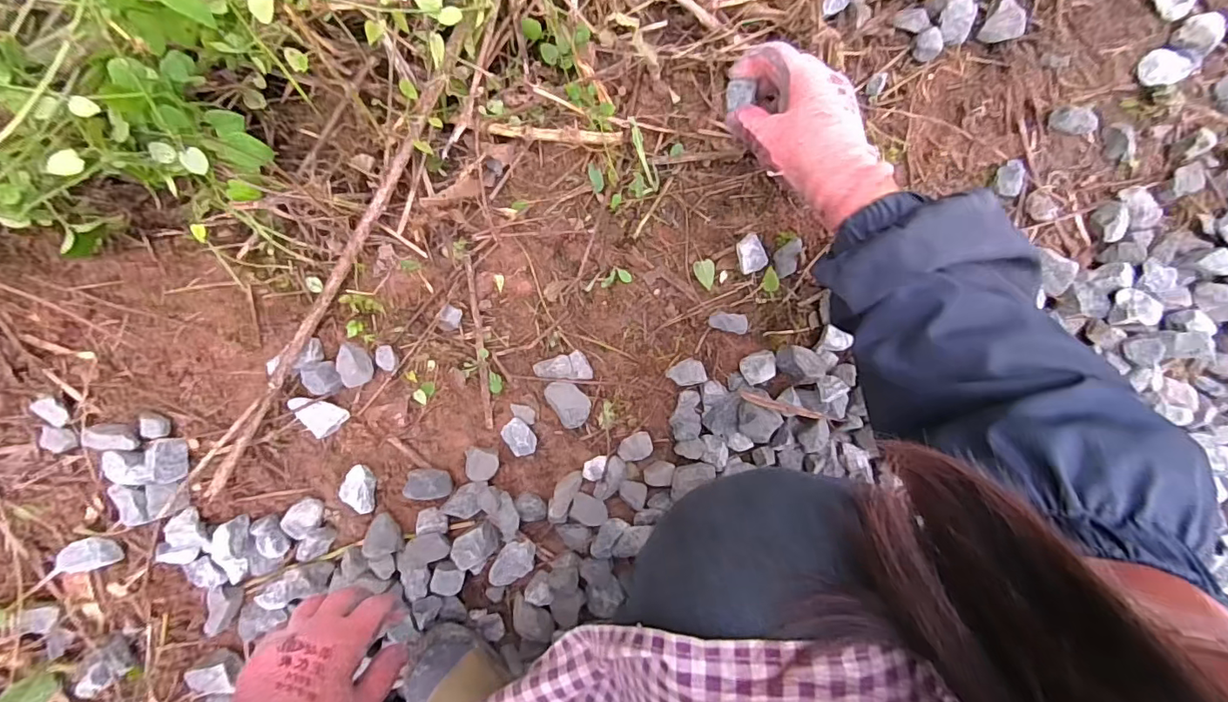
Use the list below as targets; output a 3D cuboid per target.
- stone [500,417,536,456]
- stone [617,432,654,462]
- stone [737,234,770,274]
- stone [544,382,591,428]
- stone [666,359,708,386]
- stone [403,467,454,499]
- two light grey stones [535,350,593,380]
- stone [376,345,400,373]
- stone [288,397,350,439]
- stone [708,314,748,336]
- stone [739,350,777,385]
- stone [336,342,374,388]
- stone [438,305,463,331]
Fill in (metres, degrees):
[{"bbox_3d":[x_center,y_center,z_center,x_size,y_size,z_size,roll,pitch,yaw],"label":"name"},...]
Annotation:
[{"bbox_3d":[-0.088,0.080,0.495,0.023,0.023,0.034,-39,96,7],"label":"stone"},{"bbox_3d":[0.019,0.088,0.490,0.032,0.019,0.023,-20,98,5],"label":"stone"},{"bbox_3d":[0.128,-0.091,0.493,0.027,0.011,0.034,-18,98,5],"label":"stone"},{"bbox_3d":[-0.041,0.048,0.490,0.031,0.017,0.046,-33,96,6],"label":"stone"},{"bbox_3d":[0.066,0.019,0.487,0.033,0.023,0.021,-10,98,4],"label":"stone"},{"bbox_3d":[-0.173,0.122,0.492,0.043,0.026,0.025,-1,99,2],"label":"stone"},{"bbox_3d":[-0.046,0.013,0.492,0.053,0.014,0.025,3,99,2],"label":"two light grey stones"},{"bbox_3d":[-0.204,0.006,0.476,0.016,0.015,0.023,-8,98,3],"label":"stone"},{"bbox_3d":[-0.270,0.056,0.483,0.045,0.016,0.031,42,98,-5],"label":"stone"},{"bbox_3d":[0.107,-0.027,0.493,0.036,0.012,0.018,14,99,0],"label":"stone"},{"bbox_3d":[0.134,0.015,0.494,0.032,0.019,0.027,-16,98,4],"label":"stone"},{"bbox_3d":[-0.231,0.012,0.474,0.027,0.017,0.039,-11,98,4],"label":"stone"},{"bbox_3d":[-0.150,-0.029,0.485,0.018,0.012,0.024,23,99,-2],"label":"stone"}]

